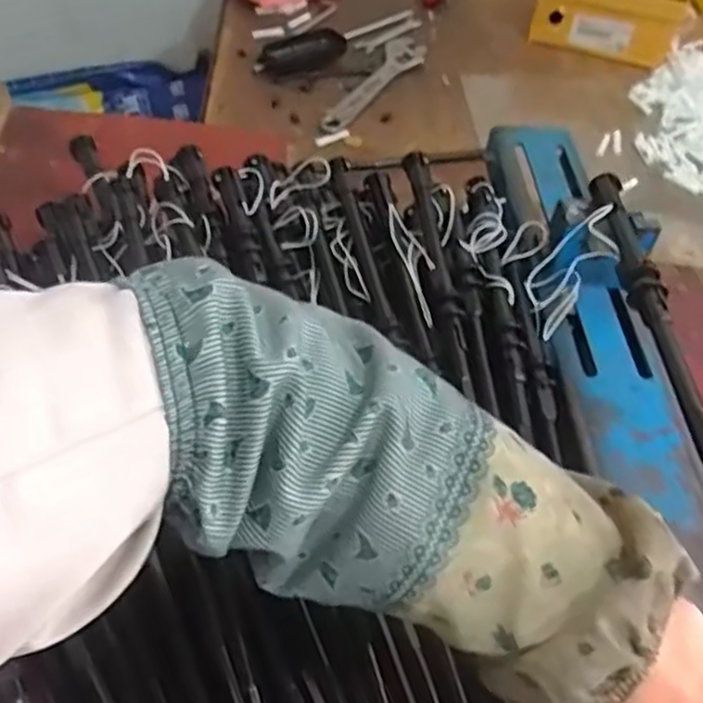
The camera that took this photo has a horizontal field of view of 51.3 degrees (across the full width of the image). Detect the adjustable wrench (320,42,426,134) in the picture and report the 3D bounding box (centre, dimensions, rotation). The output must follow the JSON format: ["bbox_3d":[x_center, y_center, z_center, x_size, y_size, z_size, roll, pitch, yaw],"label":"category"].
[{"bbox_3d":[0.033,-0.334,0.906,0.053,0.011,0.245,20,50,13],"label":"adjustable wrench"}]

